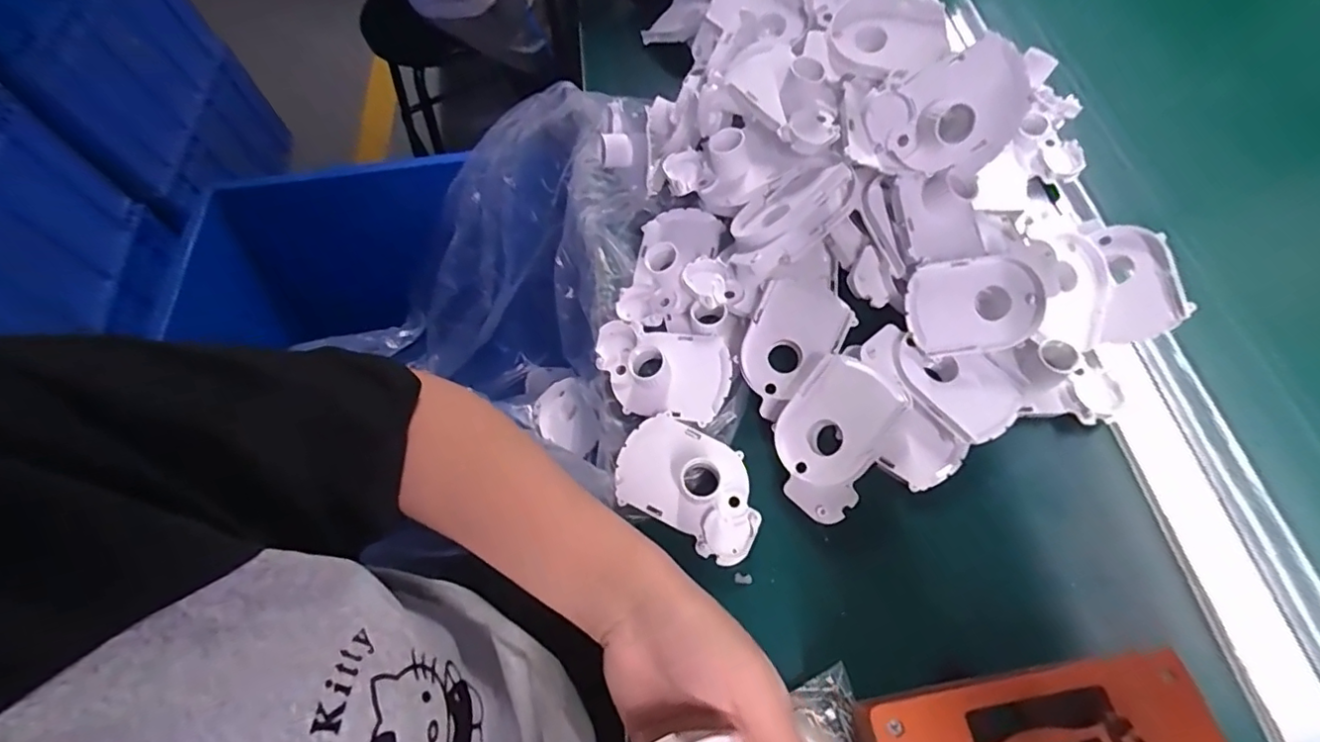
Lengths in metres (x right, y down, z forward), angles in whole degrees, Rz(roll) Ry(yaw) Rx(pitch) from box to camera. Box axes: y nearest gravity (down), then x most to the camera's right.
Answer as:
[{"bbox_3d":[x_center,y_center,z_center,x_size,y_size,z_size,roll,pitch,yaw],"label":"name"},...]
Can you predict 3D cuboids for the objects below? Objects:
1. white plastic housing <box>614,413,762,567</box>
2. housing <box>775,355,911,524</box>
[{"bbox_3d":[0.022,0.076,0.384,0.101,0.017,0.069,27,68,16],"label":"white plastic housing"},{"bbox_3d":[0.113,0.043,0.375,0.068,0.012,0.100,29,92,29],"label":"housing"}]

